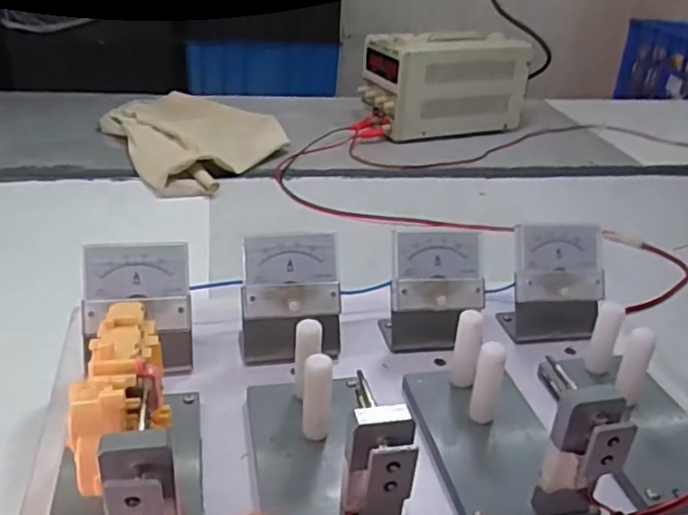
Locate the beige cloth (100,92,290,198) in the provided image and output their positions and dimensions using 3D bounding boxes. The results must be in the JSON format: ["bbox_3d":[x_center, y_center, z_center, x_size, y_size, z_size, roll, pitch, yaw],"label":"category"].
[{"bbox_3d":[-0.231,-0.195,1.028,0.253,0.031,0.423,-14,33,-30],"label":"beige cloth"}]

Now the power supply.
[{"bbox_3d":[0.176,-0.300,1.141,0.278,0.168,0.113,-11,32,-26],"label":"power supply"}]

